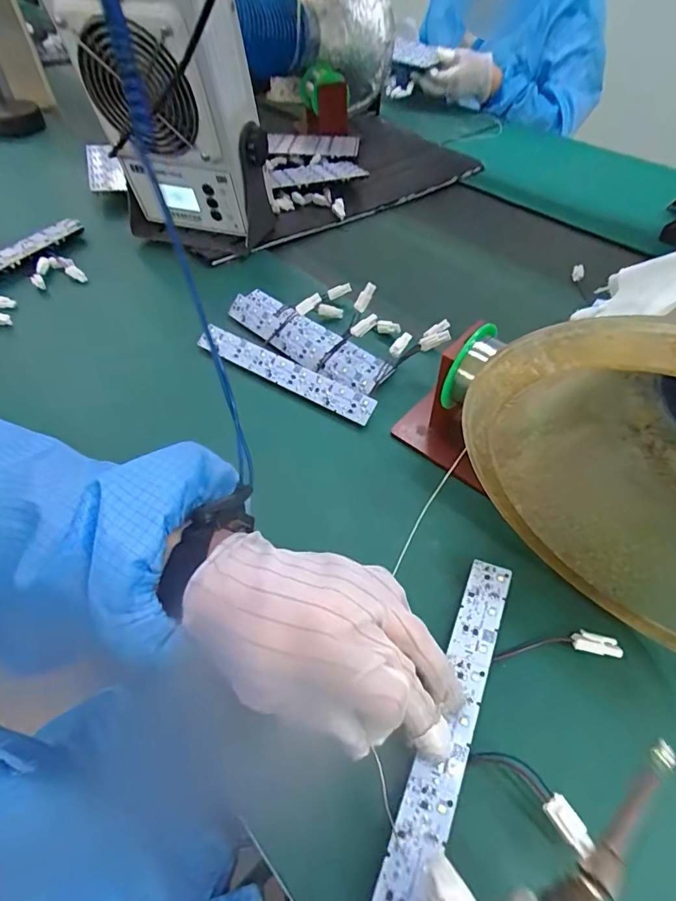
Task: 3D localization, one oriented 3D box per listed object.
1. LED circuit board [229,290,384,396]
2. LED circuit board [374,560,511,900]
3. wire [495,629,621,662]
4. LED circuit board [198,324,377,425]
[{"bbox_3d":[-0.031,-0.110,0.453,0.185,0.011,0.049,36,58,25],"label":"LED circuit board"},{"bbox_3d":[0.061,0.143,0.250,0.023,0.005,0.189,20,53,15],"label":"LED circuit board"},{"bbox_3d":[0.130,0.118,0.276,0.072,0.007,0.016,-5,50,-6],"label":"wire"},{"bbox_3d":[-0.051,-0.072,0.426,0.189,0.009,0.025,27,91,21],"label":"LED circuit board"}]

